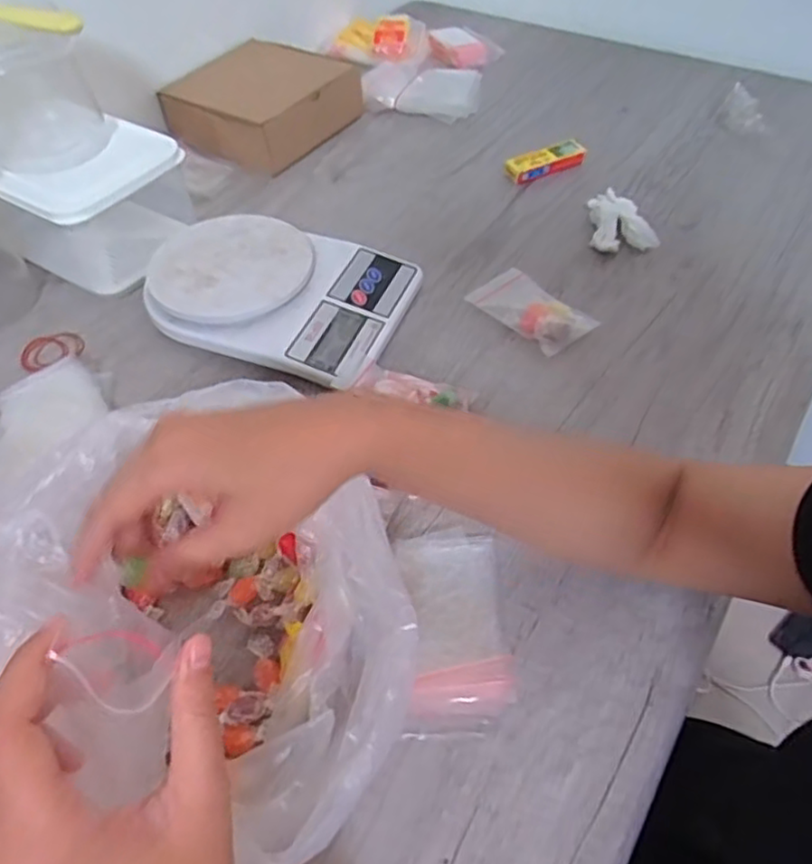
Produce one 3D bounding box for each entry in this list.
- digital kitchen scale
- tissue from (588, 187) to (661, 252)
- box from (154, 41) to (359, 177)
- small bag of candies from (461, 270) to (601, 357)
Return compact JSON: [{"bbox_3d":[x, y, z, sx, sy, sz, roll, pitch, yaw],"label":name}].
[{"bbox_3d":[-0.107,-0.119,0.532,0.213,0.036,0.152,18,54,16],"label":"digital kitchen scale"},{"bbox_3d":[0.191,-0.190,0.585,0.056,0.020,0.065,-4,51,-1],"label":"tissue"},{"bbox_3d":[-0.158,-0.359,0.711,0.173,0.056,0.178,25,56,20],"label":"box"},{"bbox_3d":[0.100,-0.100,0.524,0.054,0.012,0.094,-34,58,-23],"label":"small bag of candies"}]

